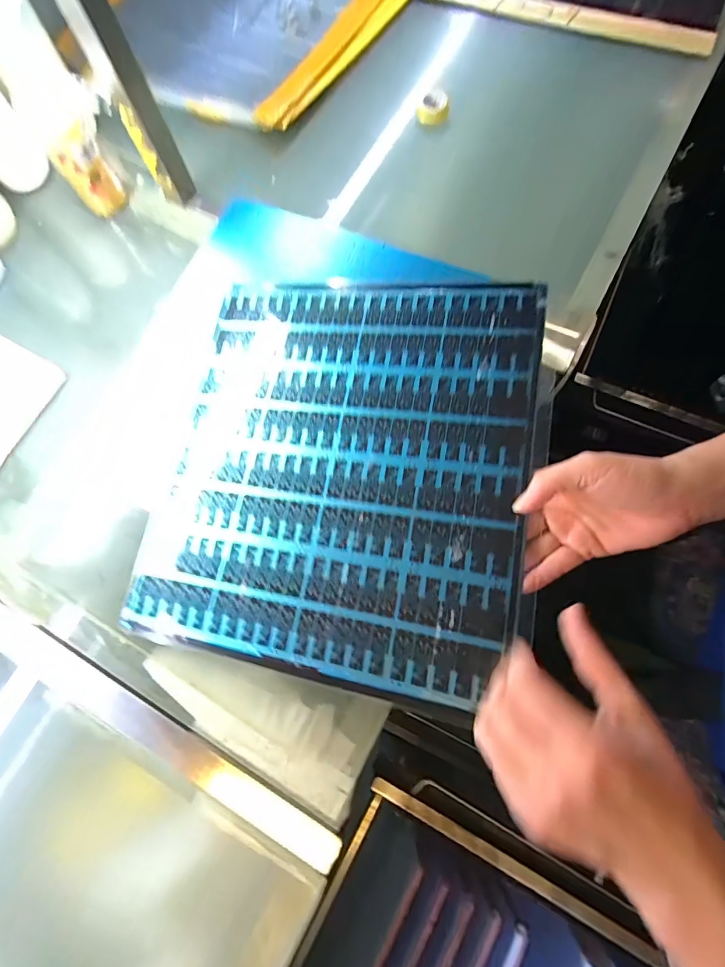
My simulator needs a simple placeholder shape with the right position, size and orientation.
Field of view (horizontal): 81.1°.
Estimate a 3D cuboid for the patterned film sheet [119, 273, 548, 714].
[{"bbox_3d":[-0.023,-0.028,0.394,0.335,0.006,0.376,7,75,17],"label":"patterned film sheet"}]

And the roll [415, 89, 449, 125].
[{"bbox_3d":[0.090,-0.484,0.544,0.040,0.020,0.042,0,75,1],"label":"roll"}]

